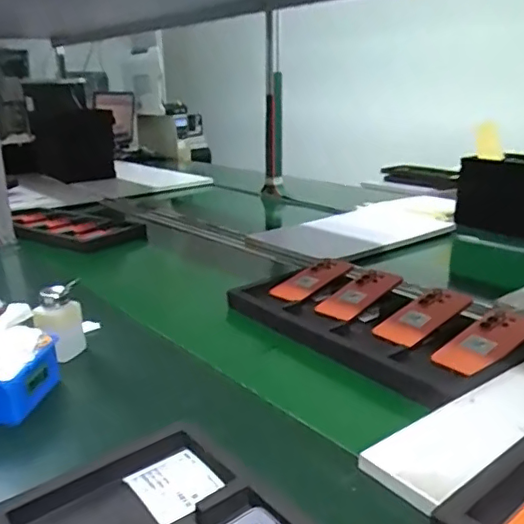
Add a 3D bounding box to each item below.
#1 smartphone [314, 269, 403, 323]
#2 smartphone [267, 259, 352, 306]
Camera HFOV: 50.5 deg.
[{"bbox_3d":[0.171,0.056,0.987,0.173,0.009,0.080,-29,35,-33],"label":"smartphone"},{"bbox_3d":[0.094,0.036,1.076,0.077,0.008,0.186,21,37,40],"label":"smartphone"}]

